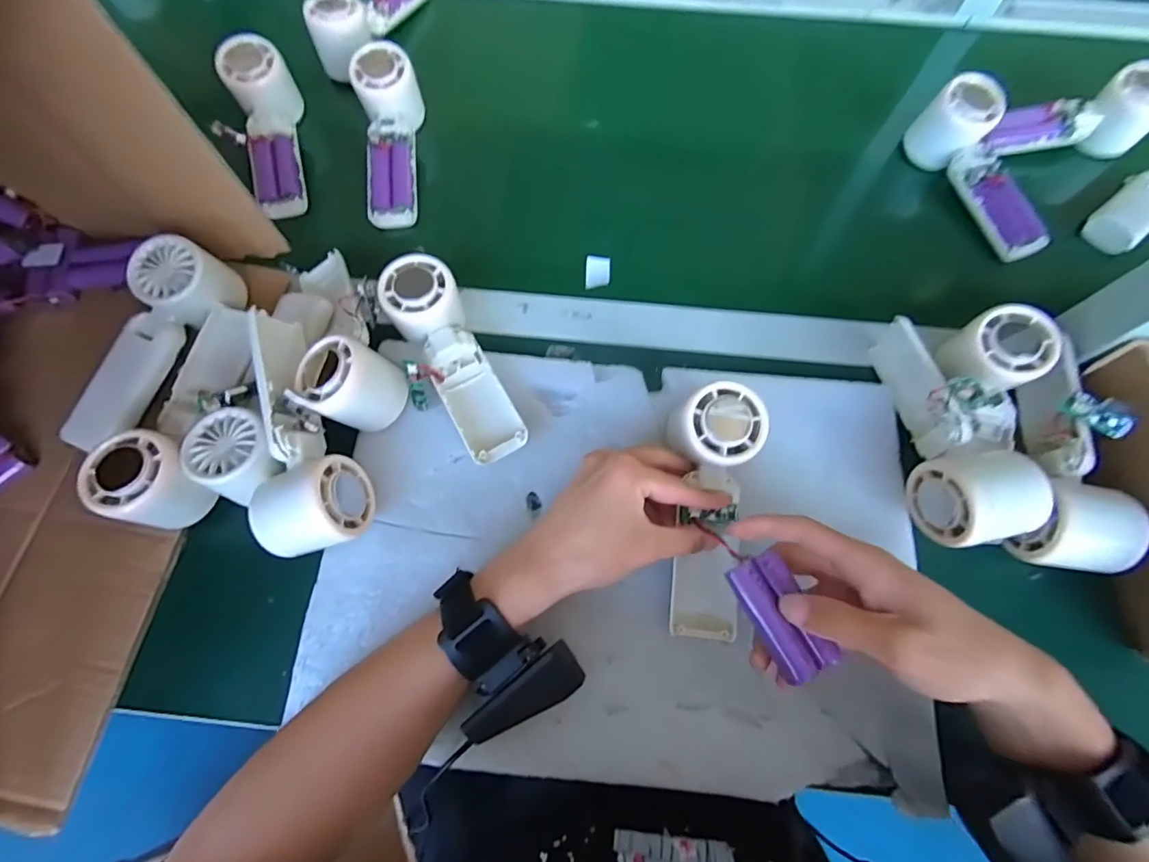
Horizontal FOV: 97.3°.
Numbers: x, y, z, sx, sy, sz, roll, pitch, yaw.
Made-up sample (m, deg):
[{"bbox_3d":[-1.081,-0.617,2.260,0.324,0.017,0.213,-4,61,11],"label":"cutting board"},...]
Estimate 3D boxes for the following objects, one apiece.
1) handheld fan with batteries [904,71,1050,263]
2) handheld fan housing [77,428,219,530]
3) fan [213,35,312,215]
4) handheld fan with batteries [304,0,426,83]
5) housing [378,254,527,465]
[{"bbox_3d":[0.368,-0.231,0.460,0.042,0.060,0.165,-19,84,-8],"label":"handheld fan with batteries"},{"bbox_3d":[-0.280,0.035,0.342,0.054,0.061,0.053,0,69,-1],"label":"handheld fan housing"},{"bbox_3d":[-0.286,-0.275,0.469,0.069,0.043,0.177,-13,84,-6],"label":"fan"},{"bbox_3d":[-0.213,-0.437,0.519,0.046,0.052,0.167,22,70,7],"label":"handheld fan with batteries"},{"bbox_3d":[-0.094,-0.052,0.384,0.060,0.044,0.167,-28,85,-11],"label":"housing"}]

